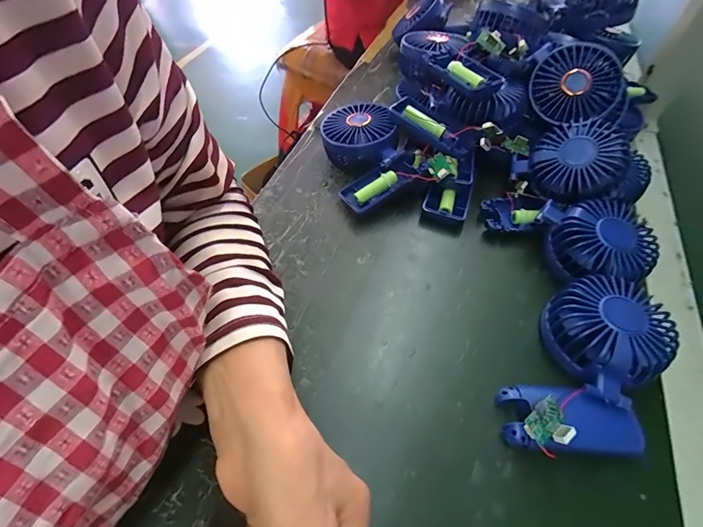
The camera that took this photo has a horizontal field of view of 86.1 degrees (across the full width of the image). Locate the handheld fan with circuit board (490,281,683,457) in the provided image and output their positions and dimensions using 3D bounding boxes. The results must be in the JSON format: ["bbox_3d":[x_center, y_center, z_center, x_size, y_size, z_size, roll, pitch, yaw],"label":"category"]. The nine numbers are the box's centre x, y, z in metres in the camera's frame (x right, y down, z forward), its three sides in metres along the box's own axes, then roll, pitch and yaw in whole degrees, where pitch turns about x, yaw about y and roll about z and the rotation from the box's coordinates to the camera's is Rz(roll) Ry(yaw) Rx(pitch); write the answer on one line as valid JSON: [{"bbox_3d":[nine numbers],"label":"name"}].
[{"bbox_3d":[0.180,0.078,0.281,0.091,0.047,0.156,32,58,20],"label":"handheld fan with circuit board"}]

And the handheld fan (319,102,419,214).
[{"bbox_3d":[0.021,-0.126,0.428,0.094,0.053,0.142,-12,54,-12],"label":"handheld fan"}]

